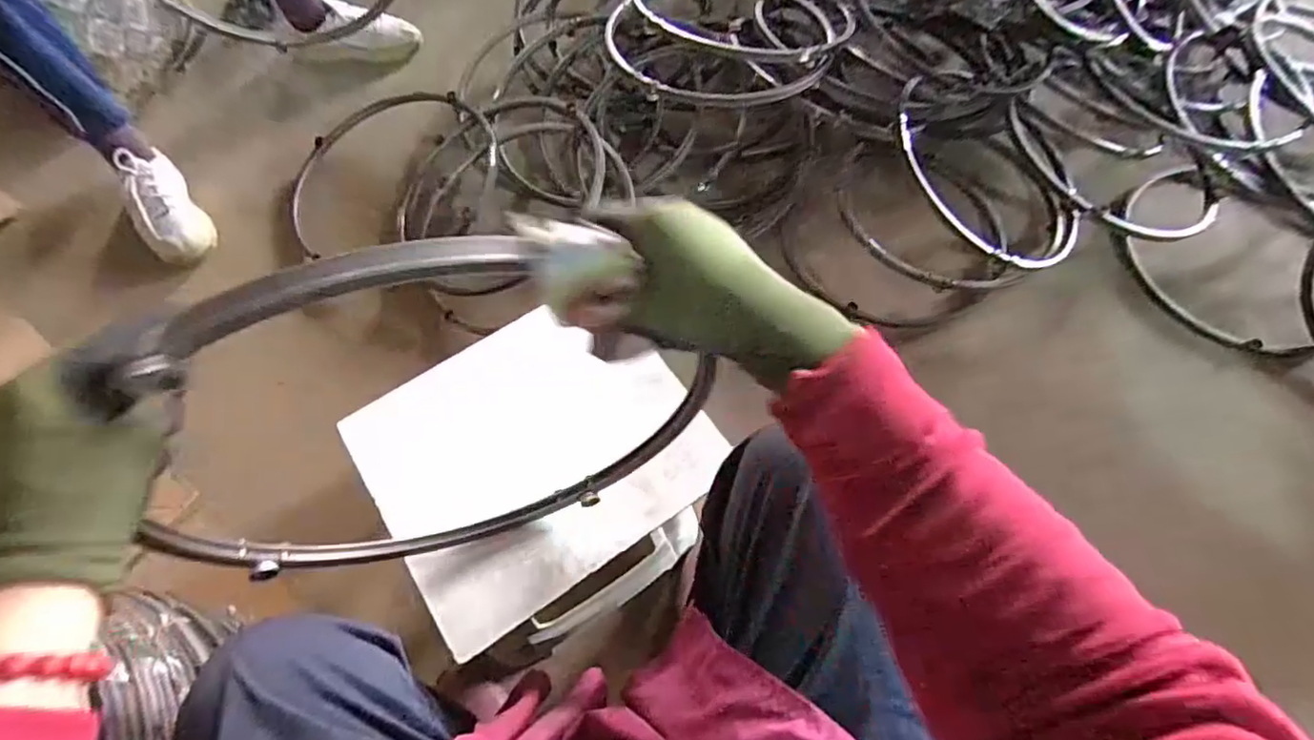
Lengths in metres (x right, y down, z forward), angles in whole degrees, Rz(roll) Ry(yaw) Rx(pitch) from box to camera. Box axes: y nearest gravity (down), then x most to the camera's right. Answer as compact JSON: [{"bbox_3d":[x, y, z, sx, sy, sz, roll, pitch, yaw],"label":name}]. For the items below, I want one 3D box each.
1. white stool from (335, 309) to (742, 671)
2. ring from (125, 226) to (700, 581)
[{"bbox_3d":[-0.114,0.155,0.761,0.321,0.307,0.309,-29,68,-13],"label":"white stool"},{"bbox_3d":[-0.140,0.061,0.449,0.376,0.406,0.044,-21,66,-9],"label":"ring"}]

